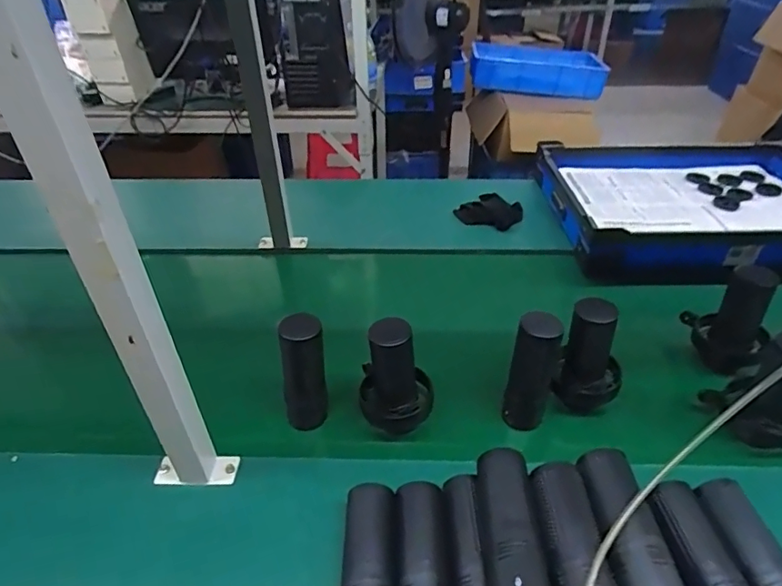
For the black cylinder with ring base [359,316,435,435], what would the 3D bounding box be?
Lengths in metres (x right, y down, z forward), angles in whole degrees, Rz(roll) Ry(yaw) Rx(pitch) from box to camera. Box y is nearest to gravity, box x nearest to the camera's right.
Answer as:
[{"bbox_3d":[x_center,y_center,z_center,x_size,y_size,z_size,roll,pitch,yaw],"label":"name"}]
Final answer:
[{"bbox_3d":[0.007,0.118,0.676,0.093,0.182,0.079,-1,38,0],"label":"black cylinder with ring base"}]

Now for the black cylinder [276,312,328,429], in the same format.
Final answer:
[{"bbox_3d":[-0.114,0.116,0.680,0.054,0.181,0.049,-5,38,-5],"label":"black cylinder"}]

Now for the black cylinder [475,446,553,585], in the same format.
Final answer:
[{"bbox_3d":[0.114,0.229,0.498,0.054,0.047,0.162,-1,38,1],"label":"black cylinder"}]

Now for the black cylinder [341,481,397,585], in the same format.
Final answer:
[{"bbox_3d":[-0.022,0.287,0.525,0.054,0.057,0.163,-1,38,1],"label":"black cylinder"}]

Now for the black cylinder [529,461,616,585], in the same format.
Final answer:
[{"bbox_3d":[0.169,0.242,0.477,0.055,0.049,0.166,-1,38,0],"label":"black cylinder"}]

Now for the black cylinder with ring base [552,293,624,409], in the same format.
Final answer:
[{"bbox_3d":[0.272,0.084,0.675,0.077,0.152,0.088,22,44,27],"label":"black cylinder with ring base"}]

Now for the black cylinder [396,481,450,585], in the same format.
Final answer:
[{"bbox_3d":[0.032,0.279,0.521,0.051,0.044,0.161,-1,38,0],"label":"black cylinder"}]

